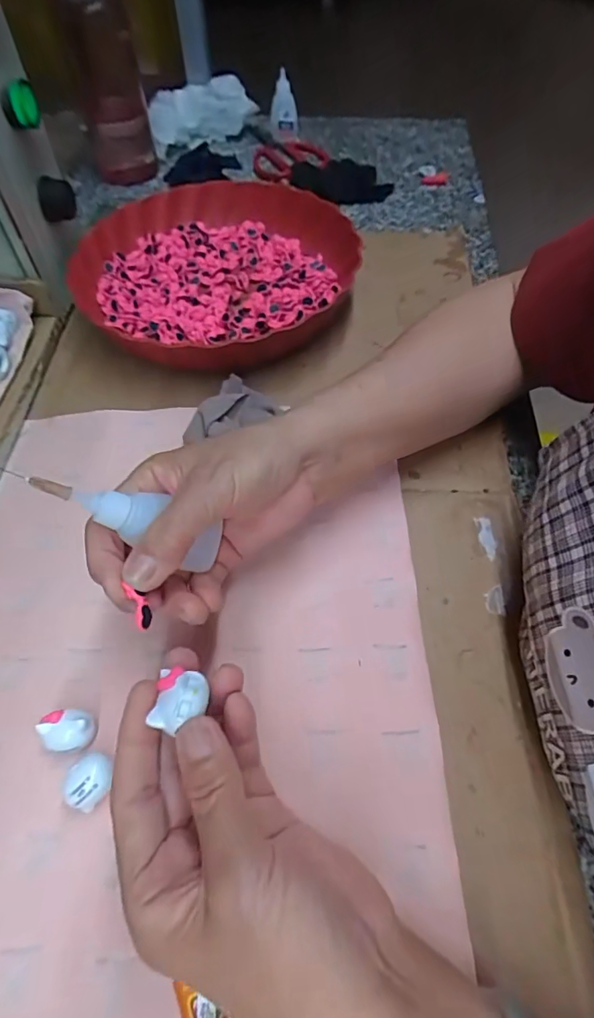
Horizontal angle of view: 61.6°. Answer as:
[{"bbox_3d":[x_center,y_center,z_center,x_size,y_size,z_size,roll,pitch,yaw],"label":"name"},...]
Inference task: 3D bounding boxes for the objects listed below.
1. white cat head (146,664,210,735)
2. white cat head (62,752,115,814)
[{"bbox_3d":[-0.047,0.077,0.204,0.019,0.009,0.024,7,57,2],"label":"white cat head"},{"bbox_3d":[-0.100,0.134,0.244,0.022,0.021,0.024,-6,58,-6],"label":"white cat head"}]

